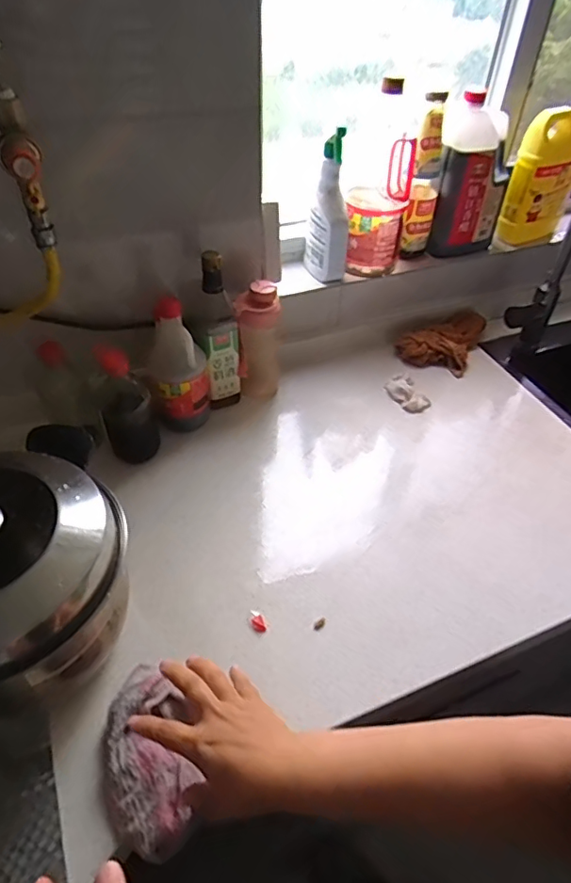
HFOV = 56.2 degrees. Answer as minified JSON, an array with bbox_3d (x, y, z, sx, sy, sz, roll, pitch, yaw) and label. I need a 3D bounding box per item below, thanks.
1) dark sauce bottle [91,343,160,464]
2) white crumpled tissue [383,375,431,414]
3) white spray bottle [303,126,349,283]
[{"bbox_3d":[-0.235,-0.058,0.784,0.075,0.163,0.100,-14,49,-17],"label":"dark sauce bottle"},{"bbox_3d":[0.215,-0.089,0.950,0.059,0.021,0.095,-17,50,-20],"label":"white crumpled tissue"},{"bbox_3d":[0.075,-0.390,0.895,0.072,0.223,0.078,4,46,2],"label":"white spray bottle"}]

